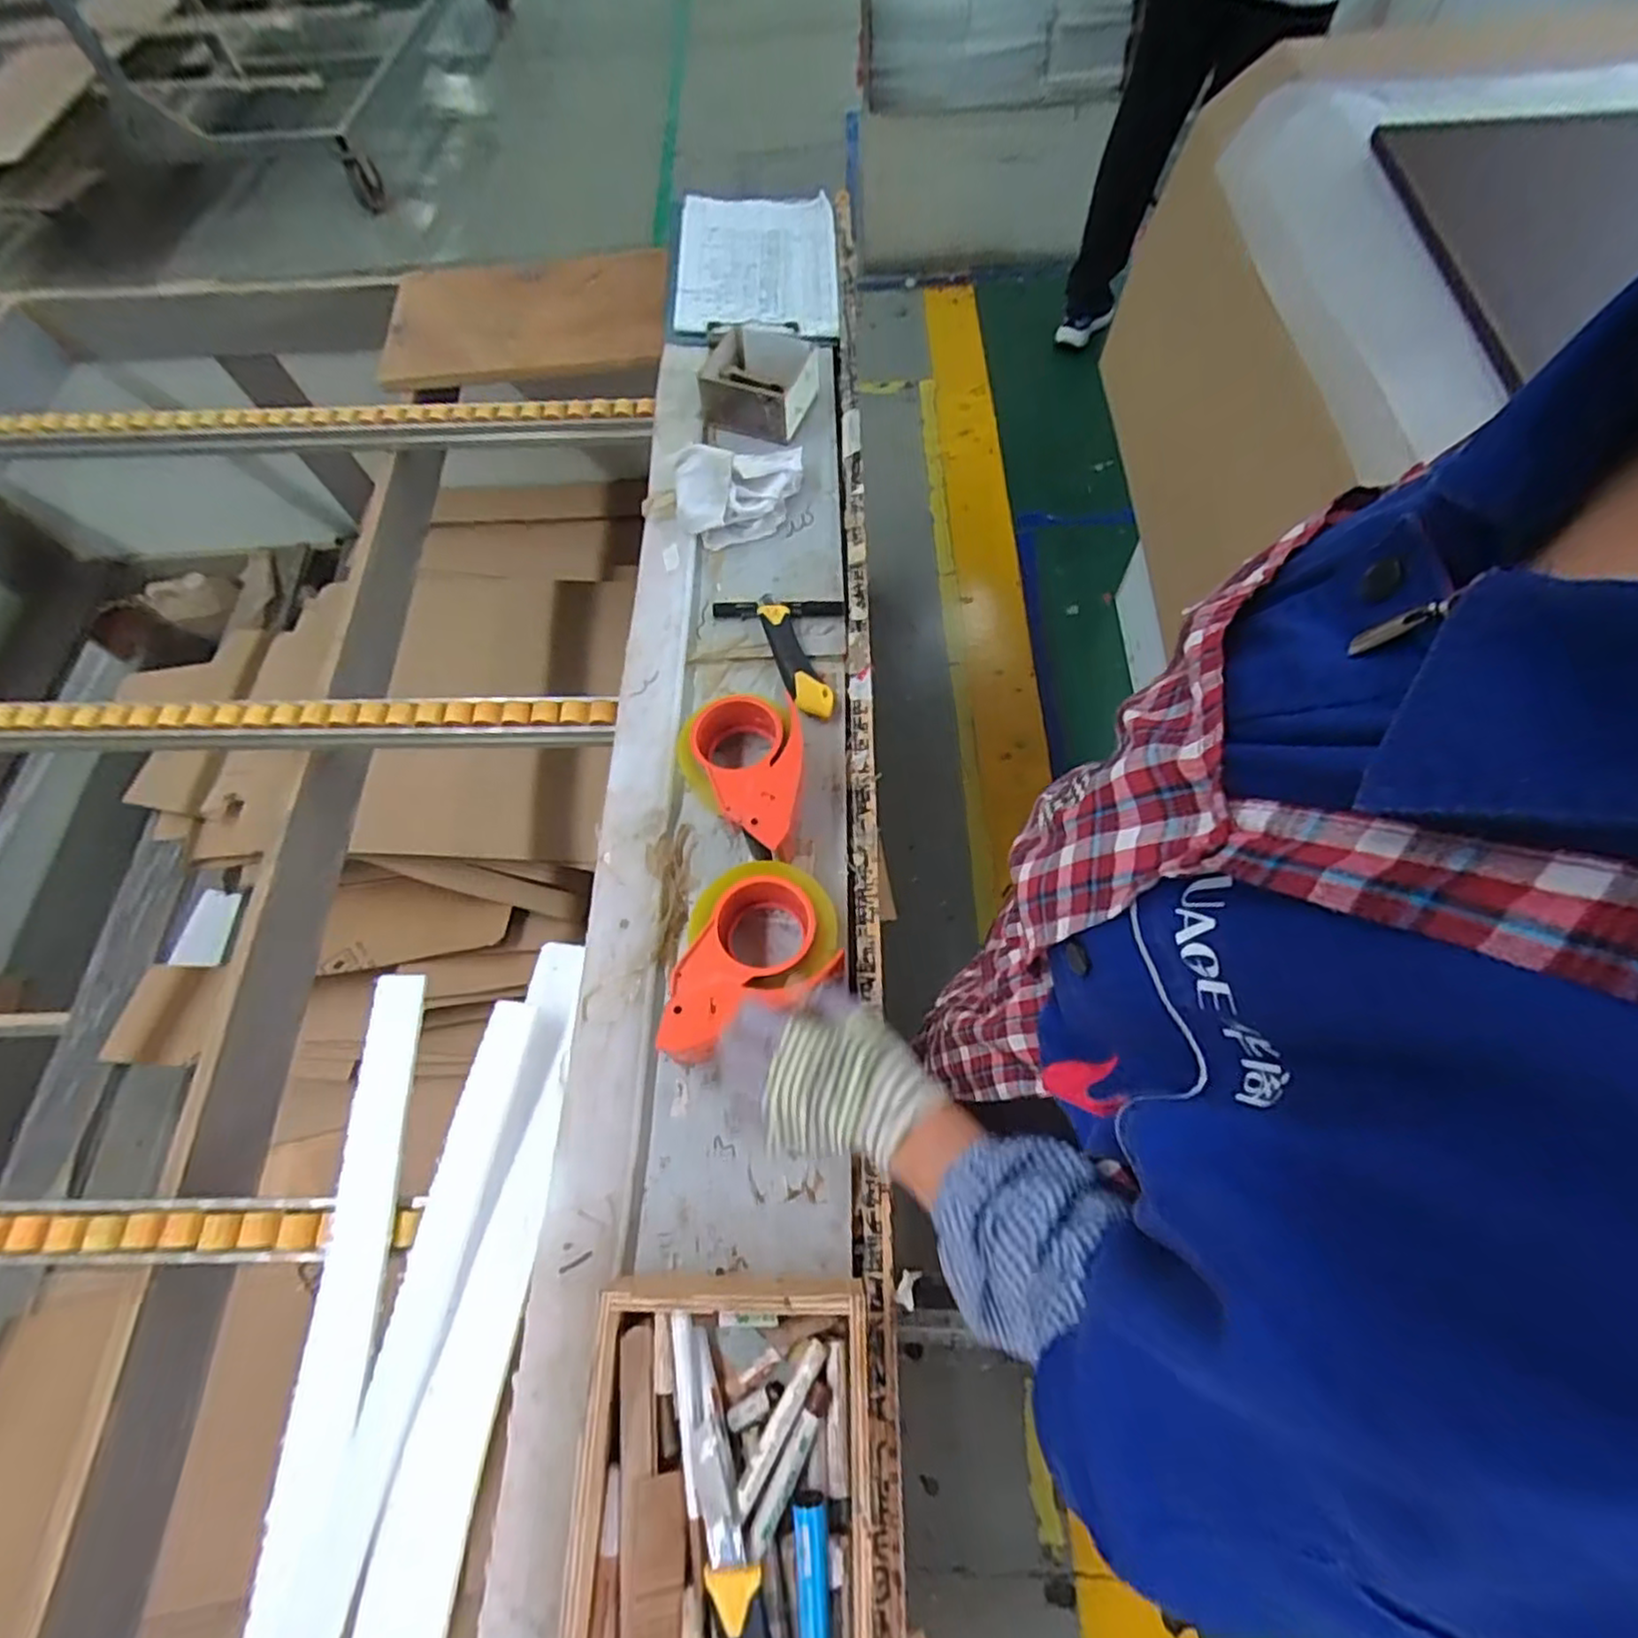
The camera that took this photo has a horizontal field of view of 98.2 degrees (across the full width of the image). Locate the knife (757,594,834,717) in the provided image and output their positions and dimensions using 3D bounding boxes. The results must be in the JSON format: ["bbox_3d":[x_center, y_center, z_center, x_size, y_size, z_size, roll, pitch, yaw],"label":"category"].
[{"bbox_3d":[-0.027,-0.163,0.688,0.035,0.024,0.151,-22,66,-6],"label":"knife"}]

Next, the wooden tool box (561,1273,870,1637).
[{"bbox_3d":[-0.050,0.443,0.406,0.183,0.056,0.305,-1,66,4],"label":"wooden tool box"}]

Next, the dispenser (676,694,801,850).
[{"bbox_3d":[-0.067,-0.036,0.614,0.109,0.066,0.155,-6,66,2],"label":"dispenser"}]

